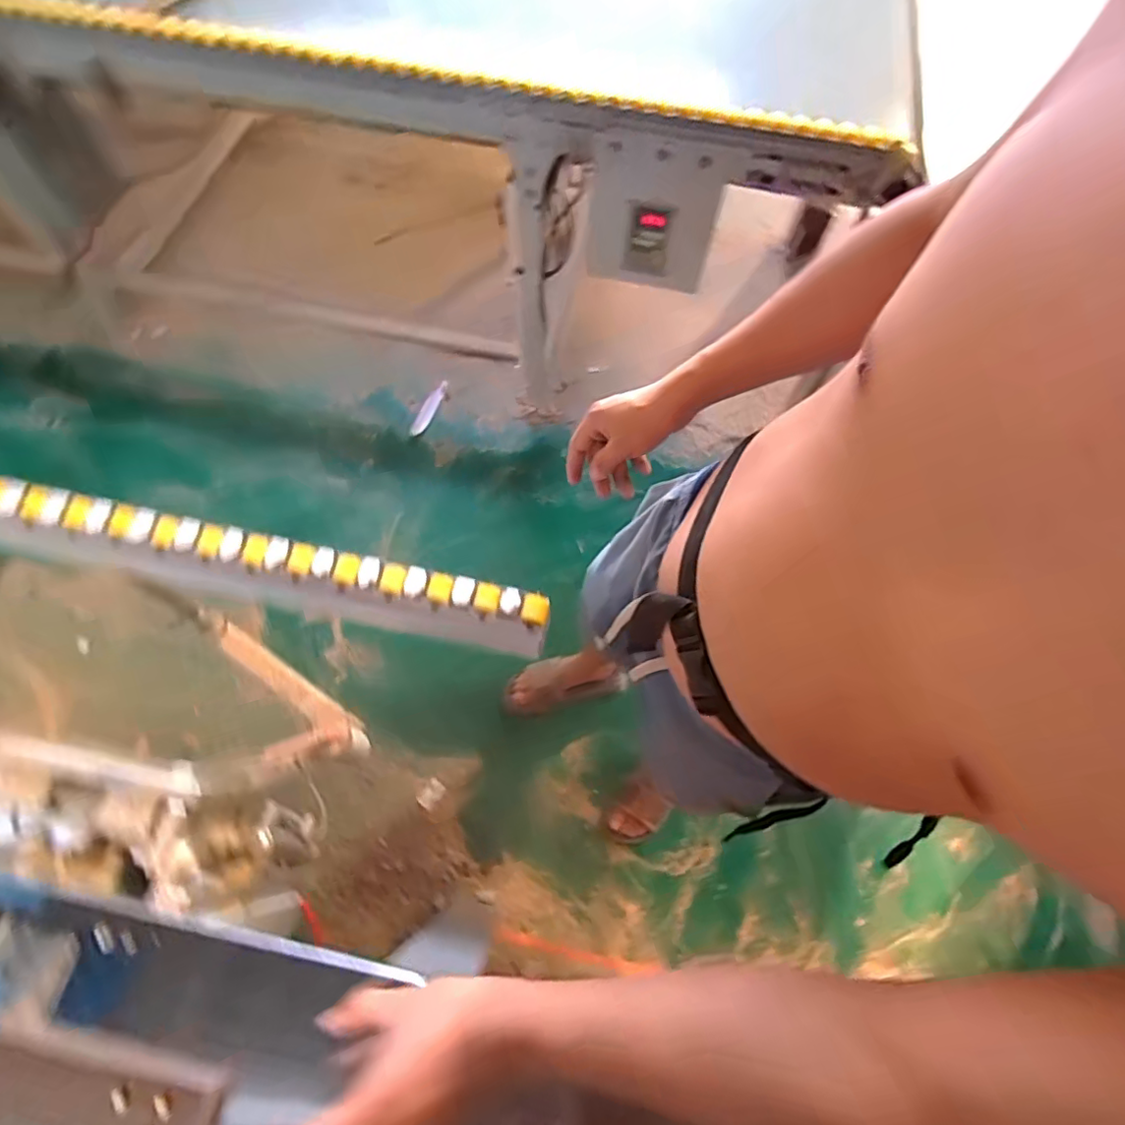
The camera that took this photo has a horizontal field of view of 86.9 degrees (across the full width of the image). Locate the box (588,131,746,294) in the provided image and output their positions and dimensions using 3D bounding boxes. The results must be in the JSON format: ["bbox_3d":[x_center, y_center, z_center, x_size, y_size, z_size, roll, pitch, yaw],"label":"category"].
[{"bbox_3d":[0.175,-0.647,1.135,0.250,0.277,0.053,11,67,4],"label":"box"}]

